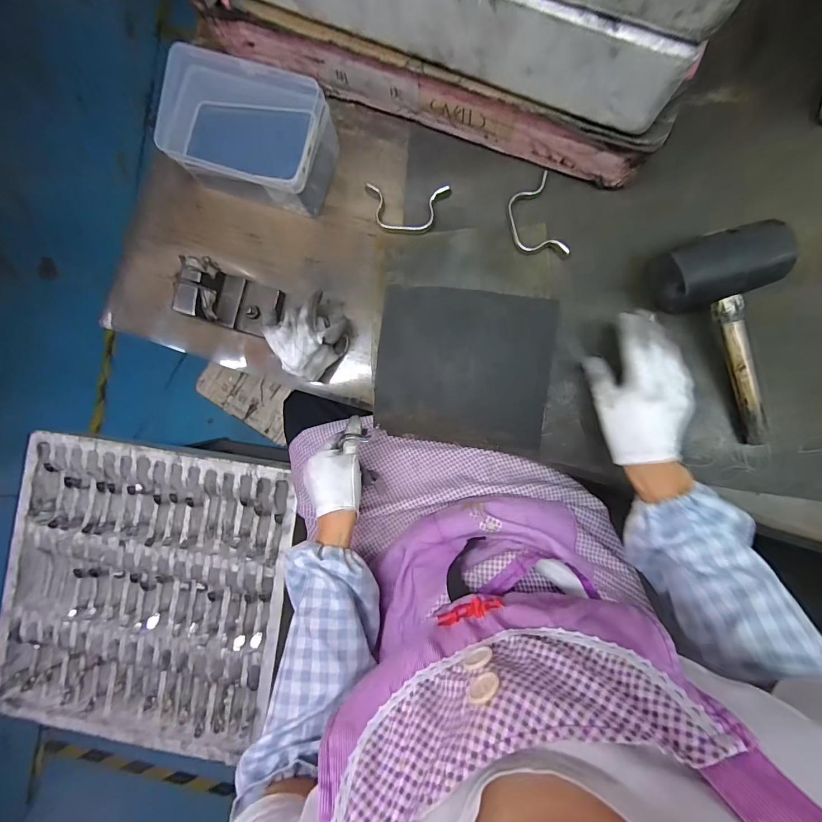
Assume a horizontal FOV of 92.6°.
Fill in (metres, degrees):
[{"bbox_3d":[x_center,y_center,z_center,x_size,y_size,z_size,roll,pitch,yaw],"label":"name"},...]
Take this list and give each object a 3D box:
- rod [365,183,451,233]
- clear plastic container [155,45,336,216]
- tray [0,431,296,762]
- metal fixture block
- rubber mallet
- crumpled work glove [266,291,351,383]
[{"bbox_3d":[-0.009,-0.251,0.483,0.102,0.016,0.055,9,90,4],"label":"rod"},{"bbox_3d":[-0.188,-0.320,0.462,0.181,0.083,0.112,21,91,4],"label":"clear plastic container"},{"bbox_3d":[-0.506,0.346,0.754,0.546,0.043,0.549,8,90,4],"label":"tray"},{"bbox_3d":[-0.210,-0.131,0.467,0.099,0.073,0.062,14,91,4],"label":"metal fixture block"},{"bbox_3d":[0.353,-0.077,0.426,0.110,0.069,0.226,-17,88,4],"label":"rubber mallet"},{"bbox_3d":[-0.115,-0.086,0.461,0.089,0.070,0.080,-33,88,3],"label":"crumpled work glove"}]

